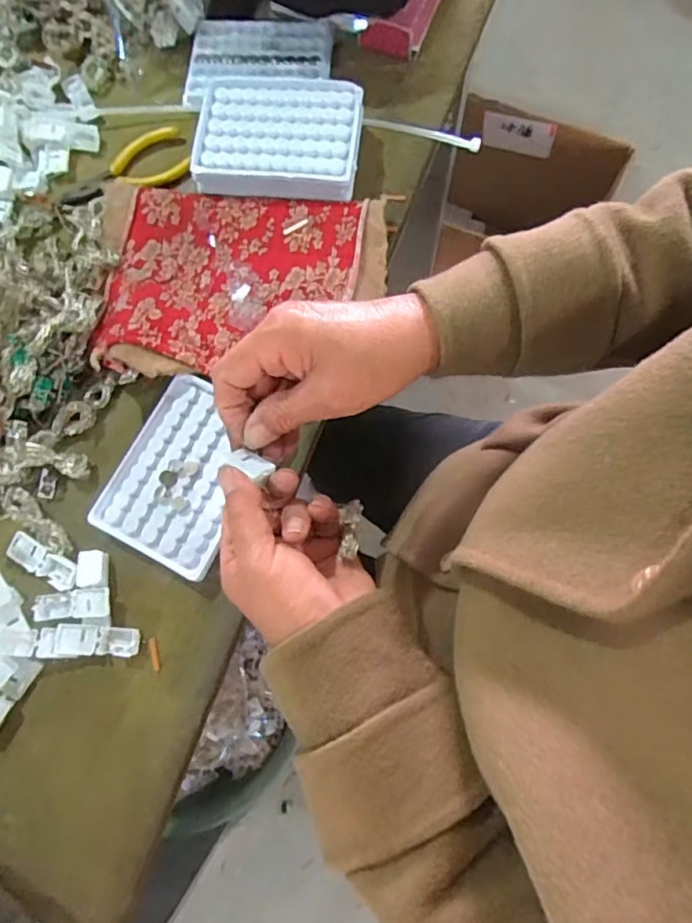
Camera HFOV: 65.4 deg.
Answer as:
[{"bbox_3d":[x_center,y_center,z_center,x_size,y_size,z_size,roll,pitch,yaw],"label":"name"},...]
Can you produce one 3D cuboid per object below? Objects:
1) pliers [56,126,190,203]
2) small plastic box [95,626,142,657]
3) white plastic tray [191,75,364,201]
[{"bbox_3d":[-0.192,-0.249,0.463,0.112,0.015,0.047,-25,77,-4],"label":"pliers"},{"bbox_3d":[-0.158,0.125,0.376,0.027,0.009,0.018,7,77,3],"label":"small plastic box"},{"bbox_3d":[-0.054,-0.268,0.444,0.129,0.026,0.101,5,77,3],"label":"white plastic tray"}]

